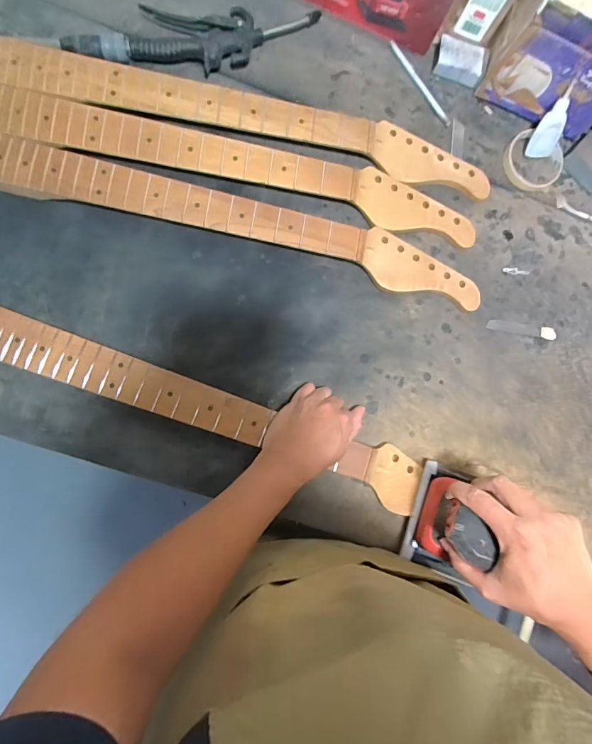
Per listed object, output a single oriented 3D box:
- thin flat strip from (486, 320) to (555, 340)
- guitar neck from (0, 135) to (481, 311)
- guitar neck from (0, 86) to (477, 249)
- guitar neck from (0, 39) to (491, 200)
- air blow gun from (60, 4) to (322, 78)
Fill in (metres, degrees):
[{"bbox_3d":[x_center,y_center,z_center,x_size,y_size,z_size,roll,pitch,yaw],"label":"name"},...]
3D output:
[{"bbox_3d":[0.320,-0.062,0.582,0.100,0.006,0.017,10,85,-7],"label":"thin flat strip"},{"bbox_3d":[-0.068,-0.186,0.517,0.643,0.029,0.065,12,85,-7],"label":"guitar neck"},{"bbox_3d":[-0.075,-0.260,0.521,0.643,0.028,0.064,10,85,-8],"label":"guitar neck"},{"bbox_3d":[-0.053,-0.324,0.528,0.637,0.028,0.064,9,85,-8],"label":"guitar neck"},{"bbox_3d":[-0.124,-0.427,0.523,0.311,0.031,0.088,-5,87,-8],"label":"air blow gun"}]

